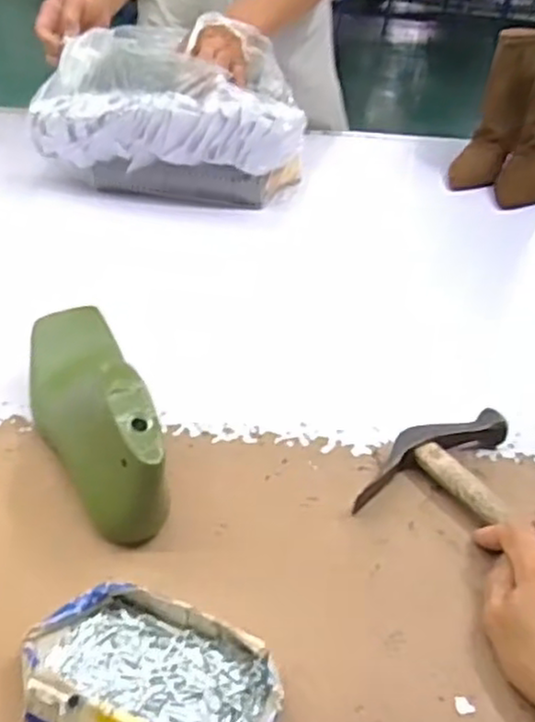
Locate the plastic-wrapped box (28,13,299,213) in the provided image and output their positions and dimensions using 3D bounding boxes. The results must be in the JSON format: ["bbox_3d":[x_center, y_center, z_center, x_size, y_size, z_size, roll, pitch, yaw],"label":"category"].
[{"bbox_3d":[-0.113,-0.338,0.982,0.335,0.183,0.268,9,33,3],"label":"plastic-wrapped box"}]

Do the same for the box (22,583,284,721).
[{"bbox_3d":[-0.060,0.165,0.365,0.131,0.034,0.080,19,35,18],"label":"box"}]

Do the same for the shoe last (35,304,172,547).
[{"bbox_3d":[-0.129,0.028,0.509,0.072,0.091,0.209,-6,35,-18],"label":"shoe last"}]

